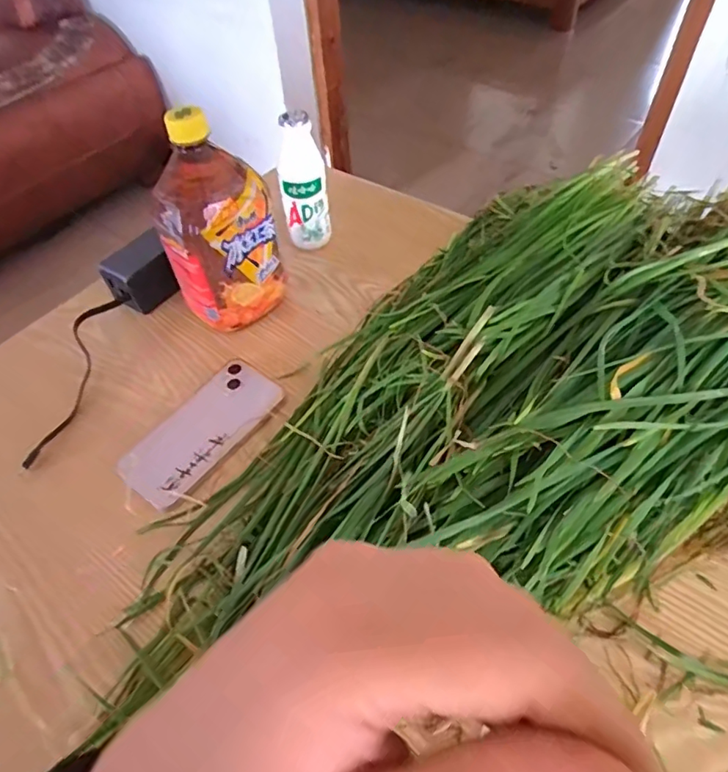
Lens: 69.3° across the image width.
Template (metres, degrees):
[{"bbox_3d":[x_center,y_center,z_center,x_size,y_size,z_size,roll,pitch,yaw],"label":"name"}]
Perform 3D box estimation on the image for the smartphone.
[{"bbox_3d":[-0.144,0.036,0.465,0.077,0.011,0.145,29,59,24],"label":"smartphone"}]

